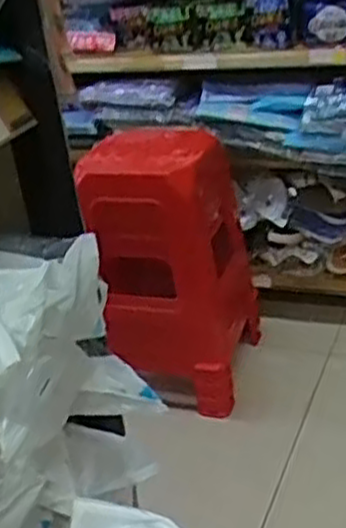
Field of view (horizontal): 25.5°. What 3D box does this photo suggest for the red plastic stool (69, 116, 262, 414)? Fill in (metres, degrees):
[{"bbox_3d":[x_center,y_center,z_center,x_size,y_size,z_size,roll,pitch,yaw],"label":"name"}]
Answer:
[{"bbox_3d":[-0.005,-0.010,1.842,0.305,0.605,0.389,2,29,17],"label":"red plastic stool"}]

